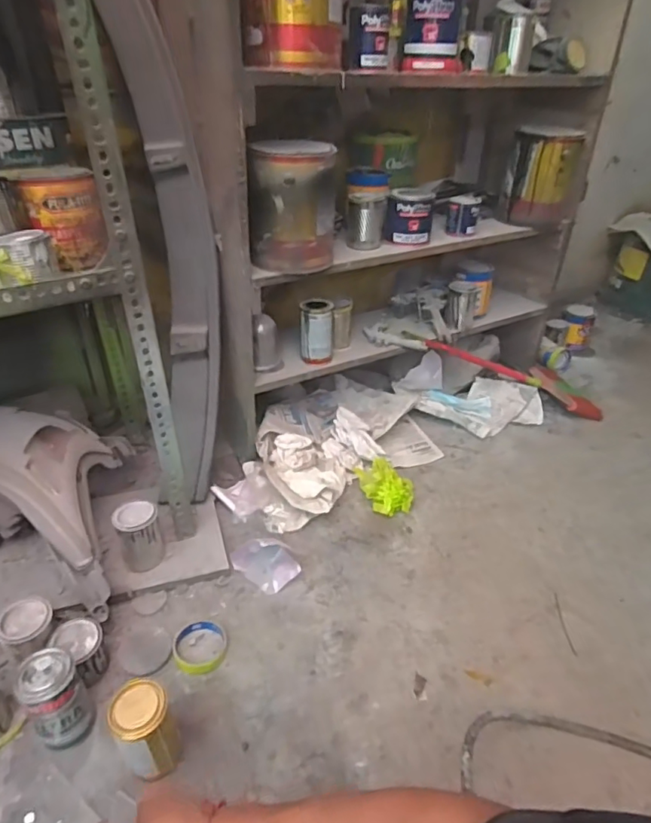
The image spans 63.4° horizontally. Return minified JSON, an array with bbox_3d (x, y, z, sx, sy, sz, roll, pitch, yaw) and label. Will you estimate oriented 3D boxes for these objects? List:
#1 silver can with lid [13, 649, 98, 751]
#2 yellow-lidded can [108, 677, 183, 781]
[{"bbox_3d":[-0.361,0.389,0.710,0.070,0.133,0.073,-22,39,-30],"label":"silver can with lid"},{"bbox_3d":[-0.227,0.416,0.678,0.068,0.146,0.068,0,31,0],"label":"yellow-lidded can"}]

